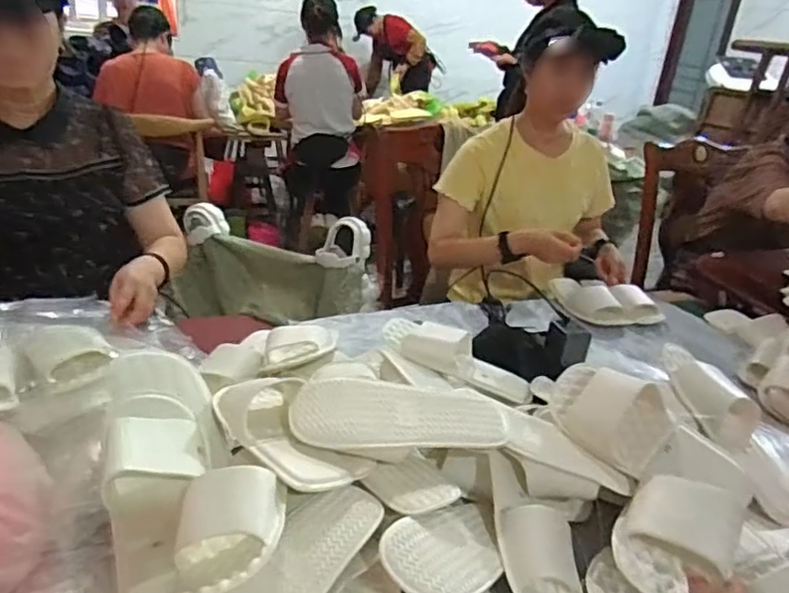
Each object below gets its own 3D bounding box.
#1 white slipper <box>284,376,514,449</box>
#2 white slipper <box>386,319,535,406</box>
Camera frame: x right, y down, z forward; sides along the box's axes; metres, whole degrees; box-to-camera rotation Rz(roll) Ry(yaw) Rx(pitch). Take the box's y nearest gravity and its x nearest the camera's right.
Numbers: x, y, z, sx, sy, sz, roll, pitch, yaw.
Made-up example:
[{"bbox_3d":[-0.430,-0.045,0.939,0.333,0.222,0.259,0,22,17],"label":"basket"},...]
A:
[{"bbox_3d":[0.005,0.155,0.744,0.261,0.053,0.110,7,24,1],"label":"white slipper"},{"bbox_3d":[0.097,0.082,0.884,0.224,0.058,0.080,27,31,5],"label":"white slipper"}]

